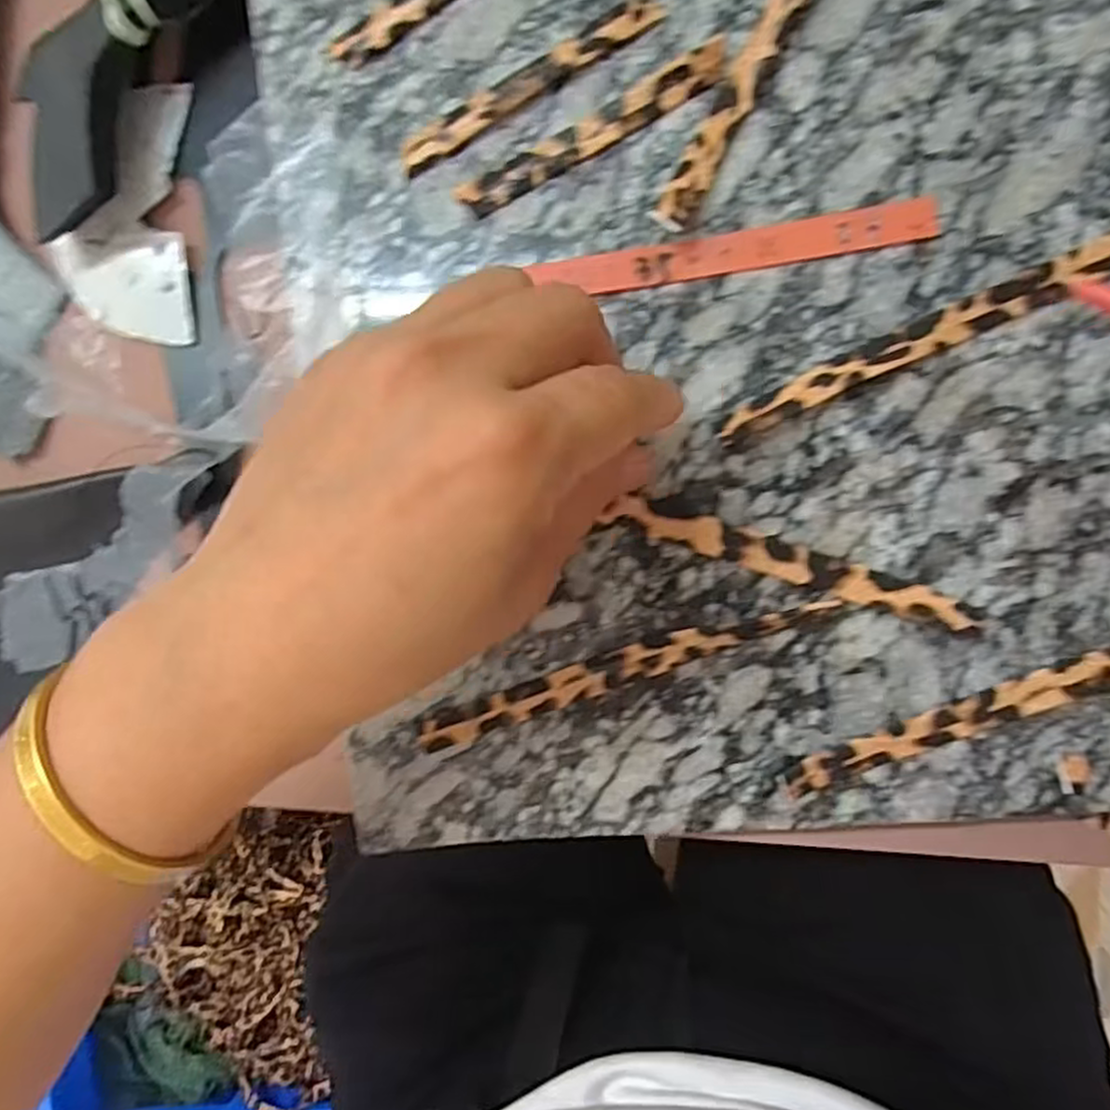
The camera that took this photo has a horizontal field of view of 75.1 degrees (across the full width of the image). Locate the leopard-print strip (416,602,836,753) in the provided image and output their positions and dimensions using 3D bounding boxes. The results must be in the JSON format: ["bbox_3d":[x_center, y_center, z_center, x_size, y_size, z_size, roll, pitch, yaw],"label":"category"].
[{"bbox_3d":[0.019,0.035,0.221,0.130,0.006,0.012,-21,86,9],"label":"leopard-print strip"}]

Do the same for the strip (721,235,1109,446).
[{"bbox_3d":[0.110,-0.064,0.207,0.130,0.006,0.011,-24,87,8],"label":"strip"}]

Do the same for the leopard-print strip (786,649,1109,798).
[{"bbox_3d":[0.127,0.043,0.204,0.126,0.006,0.011,-23,87,8],"label":"leopard-print strip"}]

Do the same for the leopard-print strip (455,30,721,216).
[{"bbox_3d":[0.010,-0.129,0.220,0.087,0.005,0.012,-26,87,8],"label":"leopard-print strip"}]

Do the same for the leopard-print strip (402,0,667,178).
[{"bbox_3d":[-0.009,-0.146,0.223,0.088,0.004,0.011,-29,87,8],"label":"leopard-print strip"}]

